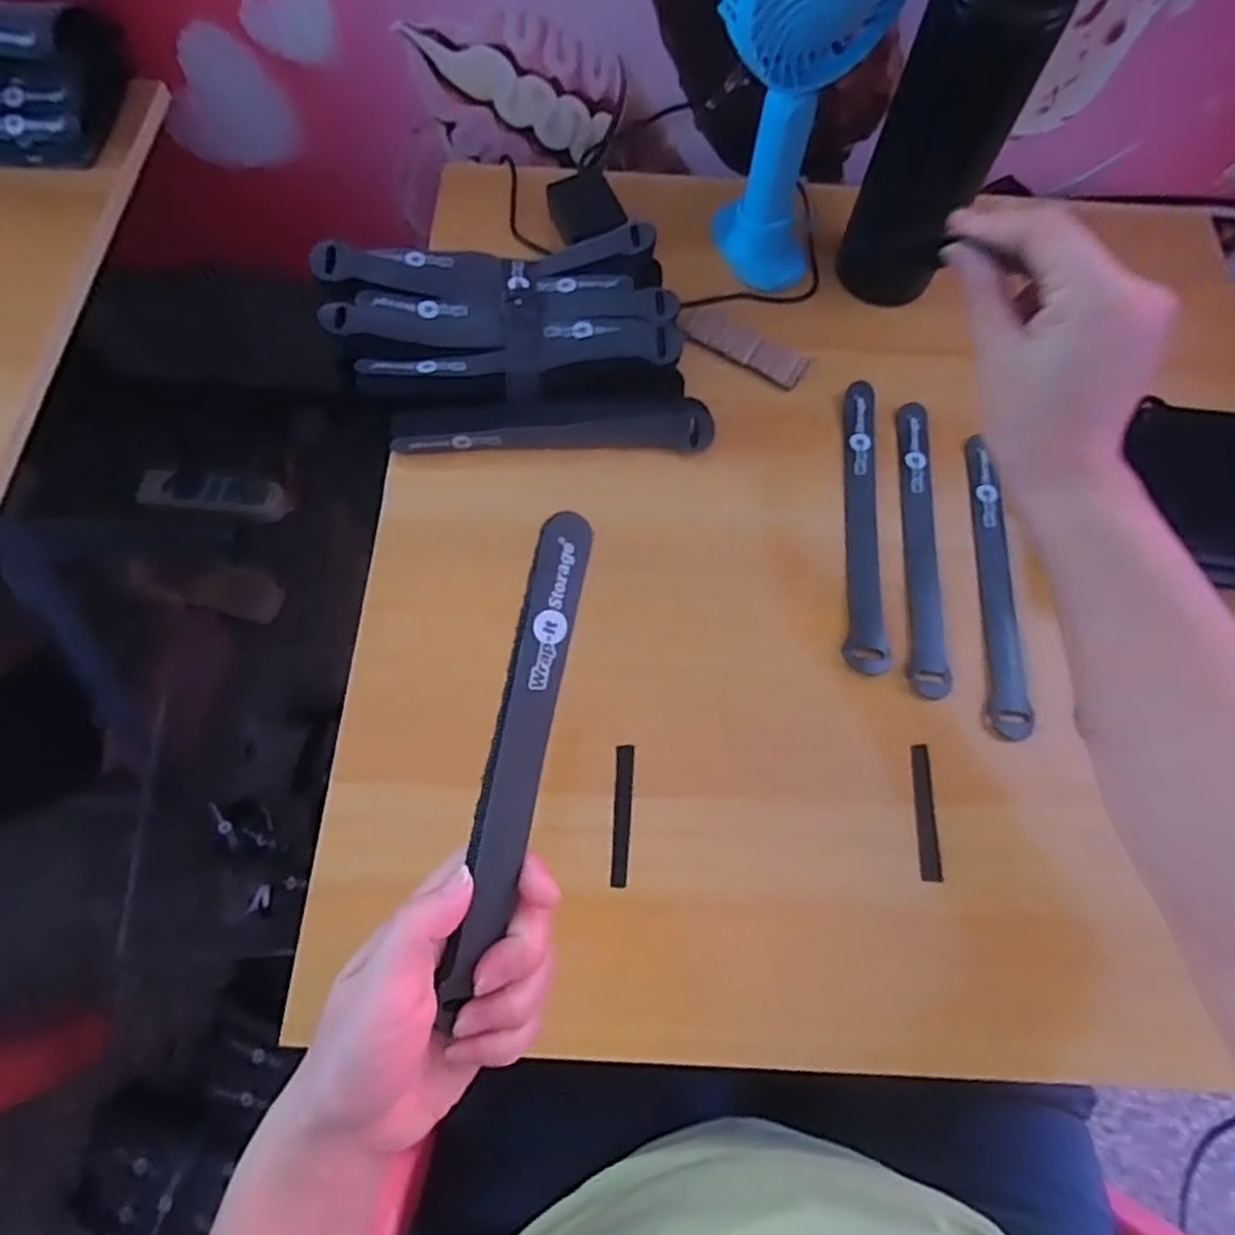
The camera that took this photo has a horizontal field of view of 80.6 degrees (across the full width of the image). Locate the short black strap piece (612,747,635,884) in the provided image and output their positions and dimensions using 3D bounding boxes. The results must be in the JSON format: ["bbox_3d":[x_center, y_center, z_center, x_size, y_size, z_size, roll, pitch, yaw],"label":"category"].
[{"bbox_3d":[0.003,0.104,0.385,0.010,0.004,0.072,2,68,0],"label":"short black strap piece"}]

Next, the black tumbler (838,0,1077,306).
[{"bbox_3d":[0.199,-0.298,0.439,0.073,0.193,0.067,21,69,6],"label":"black tumbler"}]

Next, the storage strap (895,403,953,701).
[{"bbox_3d":[0.184,-0.048,0.441,0.023,0.007,0.194,6,68,1],"label":"storage strap"}]

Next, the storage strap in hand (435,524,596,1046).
[{"bbox_3d":[-0.038,0.053,0.275,0.021,0.011,0.185,12,89,4],"label":"storage strap in hand"}]

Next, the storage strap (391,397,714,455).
[{"bbox_3d":[-0.039,-0.115,0.454,0.194,0.014,0.024,-3,68,-2],"label":"storage strap"}]

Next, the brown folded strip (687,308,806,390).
[{"bbox_3d":[0.085,-0.184,0.492,0.087,0.004,0.030,35,71,12],"label":"brown folded strip"}]

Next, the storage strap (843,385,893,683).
[{"bbox_3d":[0.150,-0.061,0.443,0.022,0.007,0.197,7,68,2],"label":"storage strap"}]

